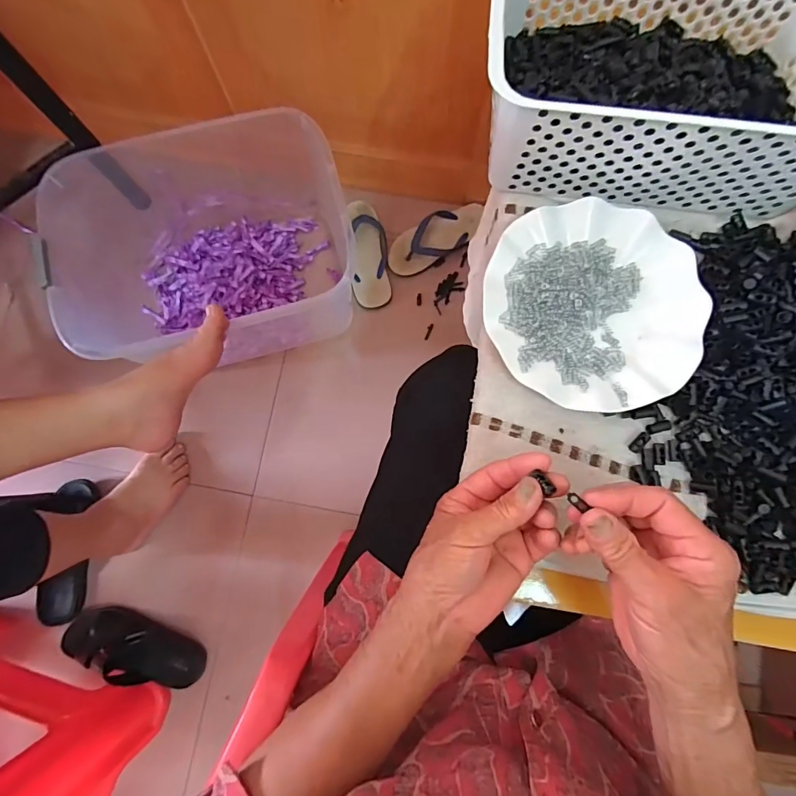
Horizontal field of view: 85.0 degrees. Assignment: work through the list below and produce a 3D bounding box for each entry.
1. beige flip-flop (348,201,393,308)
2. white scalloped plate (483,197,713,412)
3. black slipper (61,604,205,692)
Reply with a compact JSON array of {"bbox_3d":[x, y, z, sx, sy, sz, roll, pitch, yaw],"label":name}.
[{"bbox_3d":[-0.061,-0.307,0.915,0.080,0.039,0.231,-5,82,0],"label":"beige flip-flop"},{"bbox_3d":[0.167,-0.082,0.375,0.180,0.020,0.181,0,82,1],"label":"white scalloped plate"},{"bbox_3d":[-0.472,0.450,0.778,0.246,0.059,0.100,26,83,5],"label":"black slipper"}]

